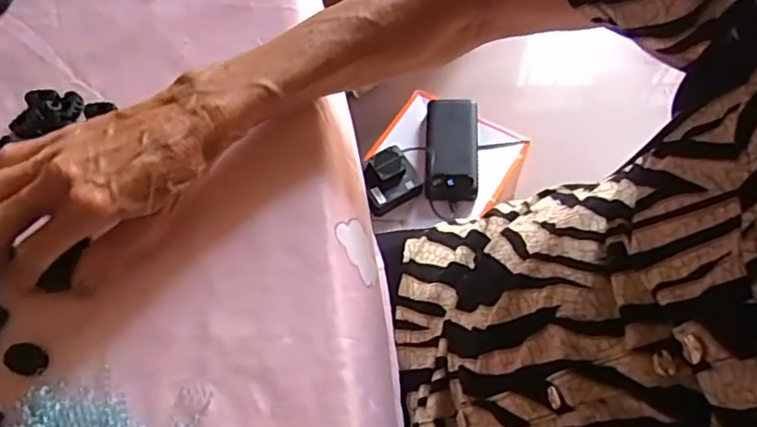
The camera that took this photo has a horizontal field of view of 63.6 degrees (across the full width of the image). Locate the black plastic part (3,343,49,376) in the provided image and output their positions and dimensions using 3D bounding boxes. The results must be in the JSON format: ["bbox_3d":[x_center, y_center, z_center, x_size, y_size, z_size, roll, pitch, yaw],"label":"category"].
[{"bbox_3d":[-0.202,0.083,0.349,0.024,0.007,0.017,20,65,11],"label":"black plastic part"}]

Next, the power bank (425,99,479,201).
[{"bbox_3d":[0.103,-0.092,0.852,0.072,0.034,0.151,2,63,3],"label":"power bank"}]

